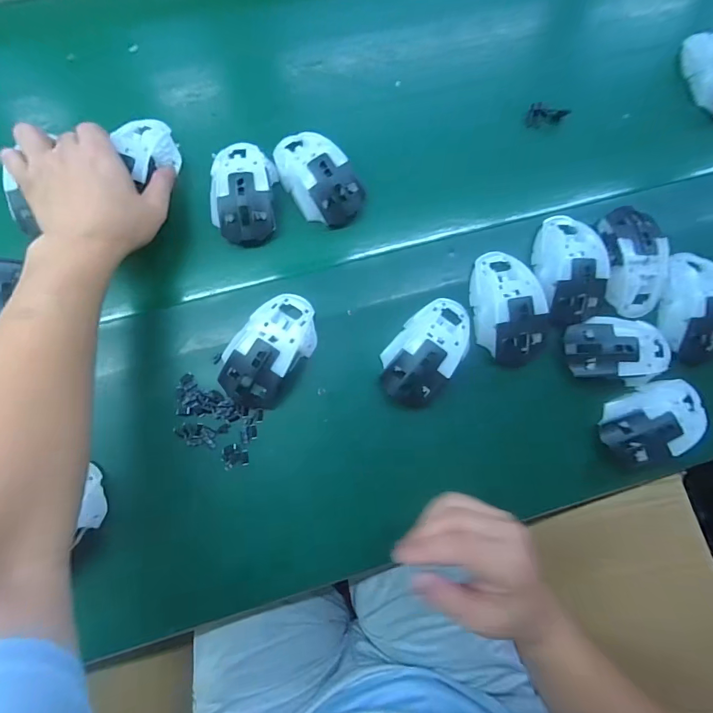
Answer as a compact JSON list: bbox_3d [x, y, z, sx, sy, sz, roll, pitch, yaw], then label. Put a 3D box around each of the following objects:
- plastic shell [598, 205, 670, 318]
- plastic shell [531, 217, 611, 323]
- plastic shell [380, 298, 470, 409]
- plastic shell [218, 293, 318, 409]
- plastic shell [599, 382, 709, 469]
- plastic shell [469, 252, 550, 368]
[{"bbox_3d":[0.298,-0.105,0.414,0.058,0.033,0.117,-4,80,-3],"label":"plastic shell"},{"bbox_3d":[0.220,-0.094,0.401,0.068,0.025,0.115,-8,81,-4],"label":"plastic shell"},{"bbox_3d":[0.072,-0.006,0.386,0.066,0.041,0.115,38,81,4],"label":"plastic shell"},{"bbox_3d":[-0.083,-0.007,0.374,0.065,0.035,0.115,34,81,3],"label":"plastic shell"},{"bbox_3d":[0.302,0.064,0.390,0.115,0.038,0.065,-25,82,-6],"label":"plastic shell"},{"bbox_3d":[0.155,-0.051,0.401,0.070,0.042,0.122,-15,81,-5],"label":"plastic shell"}]

